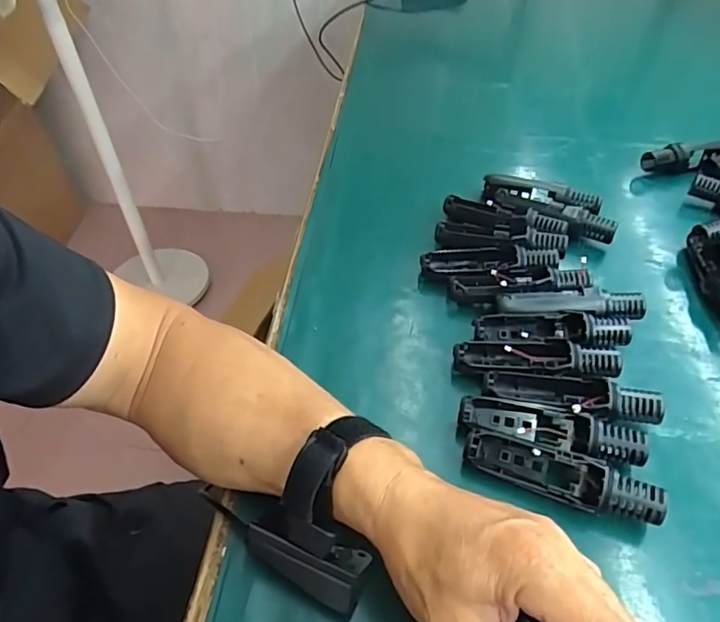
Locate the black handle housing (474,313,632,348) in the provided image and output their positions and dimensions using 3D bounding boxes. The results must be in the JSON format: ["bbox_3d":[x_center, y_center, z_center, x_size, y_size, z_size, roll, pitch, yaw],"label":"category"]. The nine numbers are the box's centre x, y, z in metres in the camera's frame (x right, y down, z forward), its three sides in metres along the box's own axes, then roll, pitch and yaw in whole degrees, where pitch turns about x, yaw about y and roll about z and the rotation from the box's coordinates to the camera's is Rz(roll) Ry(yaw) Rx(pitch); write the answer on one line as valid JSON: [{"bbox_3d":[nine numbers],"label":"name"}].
[{"bbox_3d":[0.155,0.019,0.433,0.119,0.028,0.031,5,46,6],"label":"black handle housing"}]

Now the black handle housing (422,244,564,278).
[{"bbox_3d":[0.118,-0.044,0.492,0.121,0.028,0.029,3,45,3],"label":"black handle housing"}]

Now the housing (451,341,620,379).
[{"bbox_3d":[0.136,0.039,0.413,0.122,0.030,0.025,5,46,6],"label":"housing"}]

